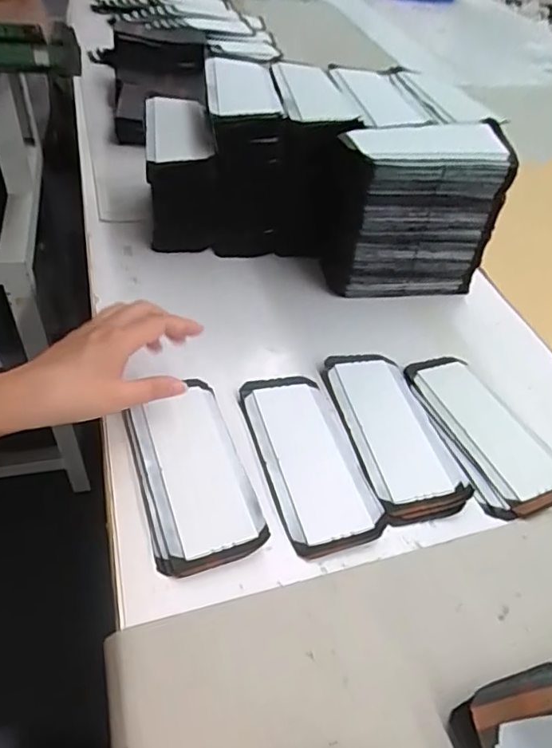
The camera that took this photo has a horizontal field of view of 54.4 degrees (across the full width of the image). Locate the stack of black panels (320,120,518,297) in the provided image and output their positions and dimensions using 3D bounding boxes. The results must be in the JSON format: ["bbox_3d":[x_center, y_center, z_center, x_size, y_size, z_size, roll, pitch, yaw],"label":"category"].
[{"bbox_3d":[0.141,-0.172,0.576,0.163,0.157,0.083,-5,47,-11],"label":"stack of black panels"}]

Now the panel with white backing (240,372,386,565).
[{"bbox_3d":[0.025,0.067,0.439,0.074,0.011,0.164,-11,48,-16],"label":"panel with white backing"}]

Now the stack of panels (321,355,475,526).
[{"bbox_3d":[0.100,0.048,0.468,0.076,0.010,0.171,-9,48,-14],"label":"stack of panels"}]

